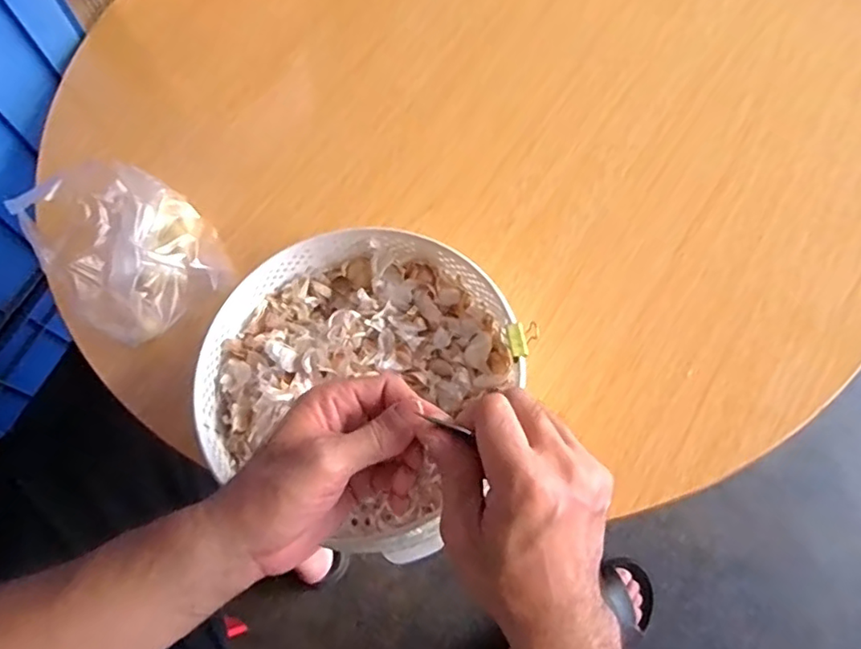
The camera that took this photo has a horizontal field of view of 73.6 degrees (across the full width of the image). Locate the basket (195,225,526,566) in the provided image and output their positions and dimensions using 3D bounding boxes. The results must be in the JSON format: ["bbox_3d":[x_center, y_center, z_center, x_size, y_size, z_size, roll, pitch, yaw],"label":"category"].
[{"bbox_3d":[-0.054,0.035,0.444,0.218,0.060,0.221,-1,65,3],"label":"basket"}]

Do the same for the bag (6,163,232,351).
[{"bbox_3d":[-0.261,-0.068,0.480,0.141,0.088,0.129,36,72,18],"label":"bag"}]

